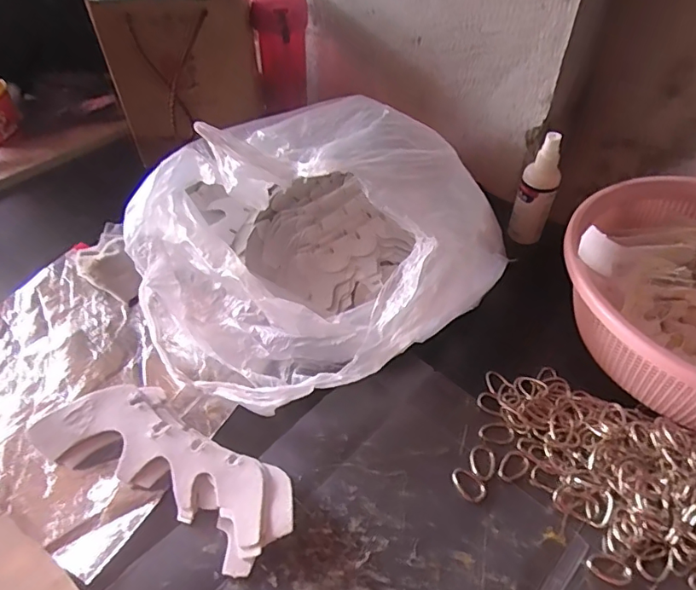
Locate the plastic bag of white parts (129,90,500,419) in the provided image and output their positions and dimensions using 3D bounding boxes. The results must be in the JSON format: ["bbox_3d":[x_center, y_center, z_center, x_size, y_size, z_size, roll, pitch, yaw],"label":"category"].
[{"bbox_3d":[-0.051,-0.054,0.492,0.299,0.162,0.306,-33,55,-27],"label":"plastic bag of white parts"}]

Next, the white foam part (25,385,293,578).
[{"bbox_3d":[-0.143,0.132,0.414,0.224,0.027,0.082,21,51,20],"label":"white foam part"}]

